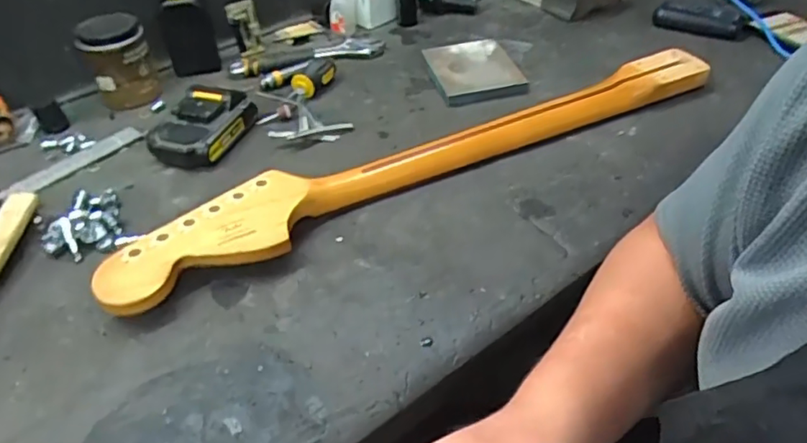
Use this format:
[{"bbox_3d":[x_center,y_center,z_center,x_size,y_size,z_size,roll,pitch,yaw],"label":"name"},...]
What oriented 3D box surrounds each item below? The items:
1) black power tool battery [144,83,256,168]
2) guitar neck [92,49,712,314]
[{"bbox_3d":[-0.216,-0.106,0.606,0.078,0.041,0.109,14,46,17],"label":"black power tool battery"},{"bbox_3d":[0.038,-0.067,0.554,0.630,0.033,0.085,-23,47,-21],"label":"guitar neck"}]

